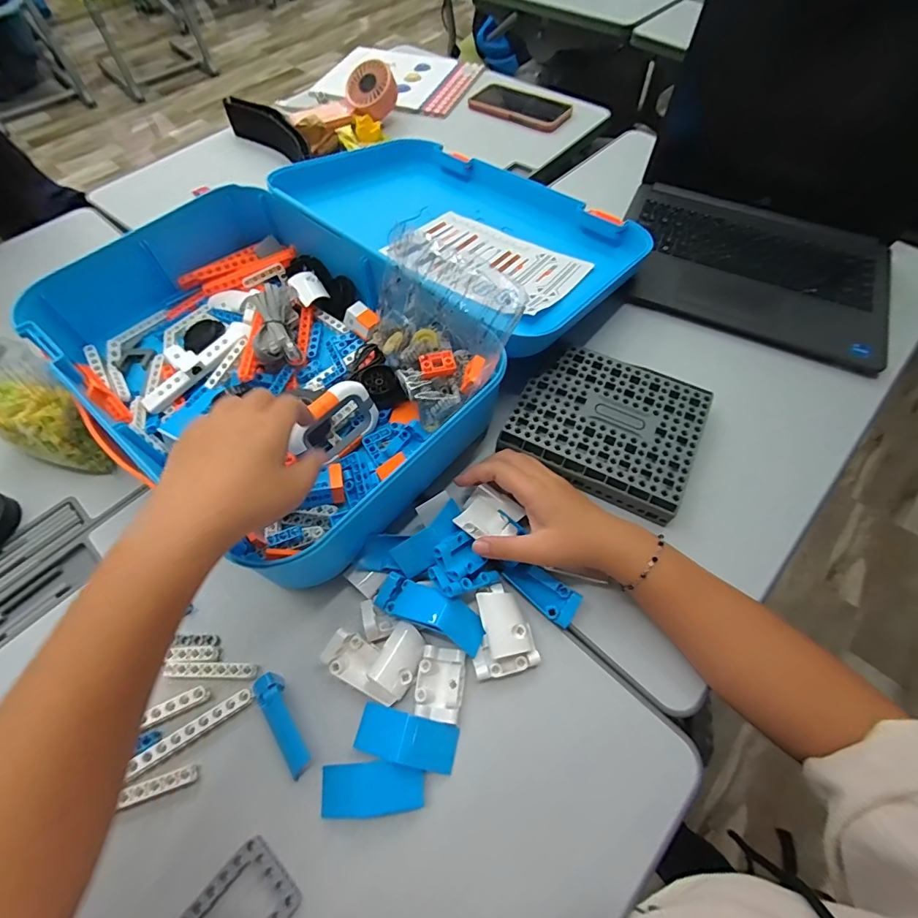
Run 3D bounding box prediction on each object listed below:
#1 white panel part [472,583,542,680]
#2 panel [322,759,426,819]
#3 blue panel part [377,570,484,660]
[{"bbox_3d":[0.032,0.135,0.365,0.049,0.027,0.063,-12,61,-7],"label":"white panel part"},{"bbox_3d":[-0.060,0.225,0.318,0.071,0.015,0.032,-7,60,-3],"label":"panel"},{"bbox_3d":[-0.021,0.116,0.358,0.086,0.018,0.032,23,63,13],"label":"blue panel part"}]

